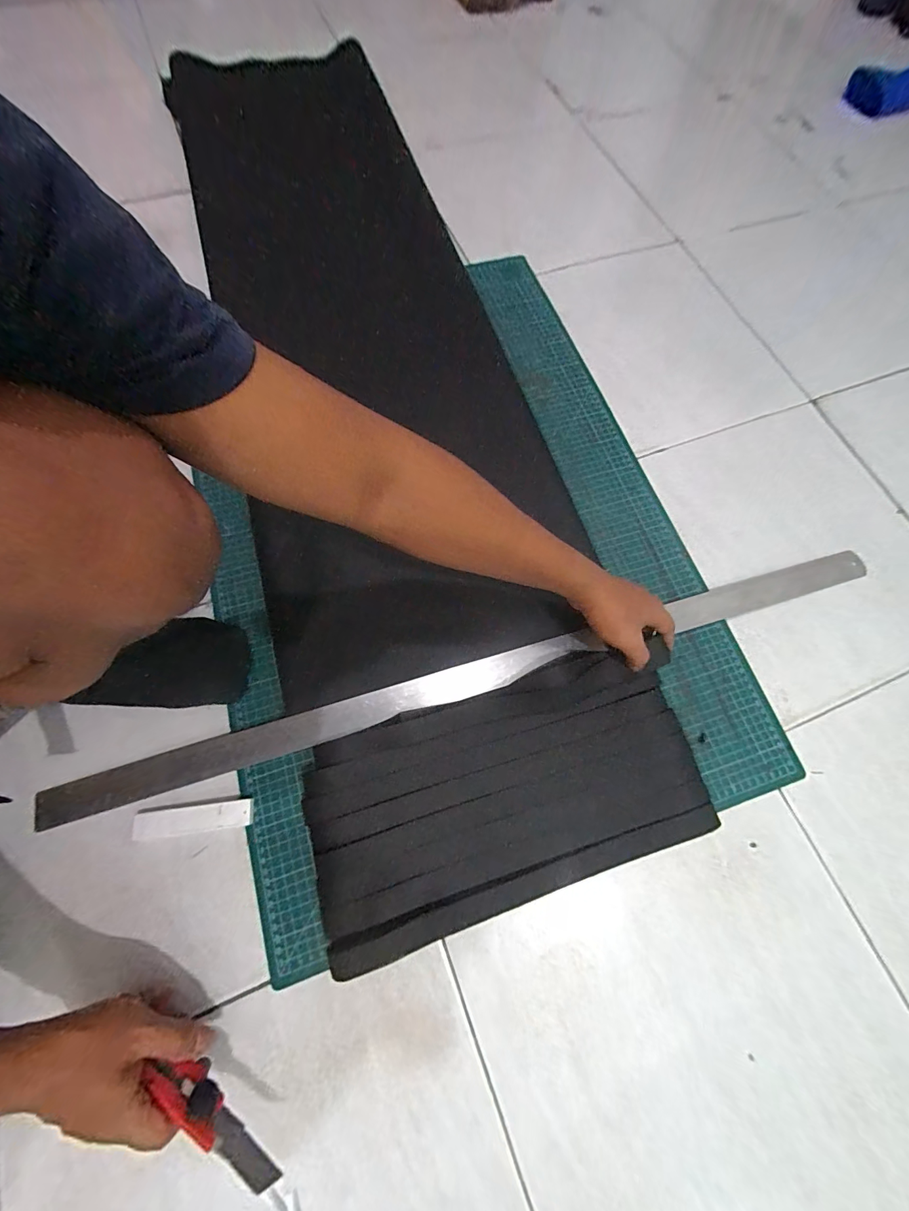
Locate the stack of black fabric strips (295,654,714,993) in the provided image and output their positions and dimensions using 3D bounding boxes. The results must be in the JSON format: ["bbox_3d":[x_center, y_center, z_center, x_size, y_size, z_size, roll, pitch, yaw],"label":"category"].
[{"bbox_3d":[0.056,0.188,0.425,0.413,0.034,0.213,-17,72,-7],"label":"stack of black fabric strips"}]

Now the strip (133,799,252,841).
[{"bbox_3d":[-0.269,0.220,0.414,0.116,0.009,0.025,-5,71,-3],"label":"strip"}]

